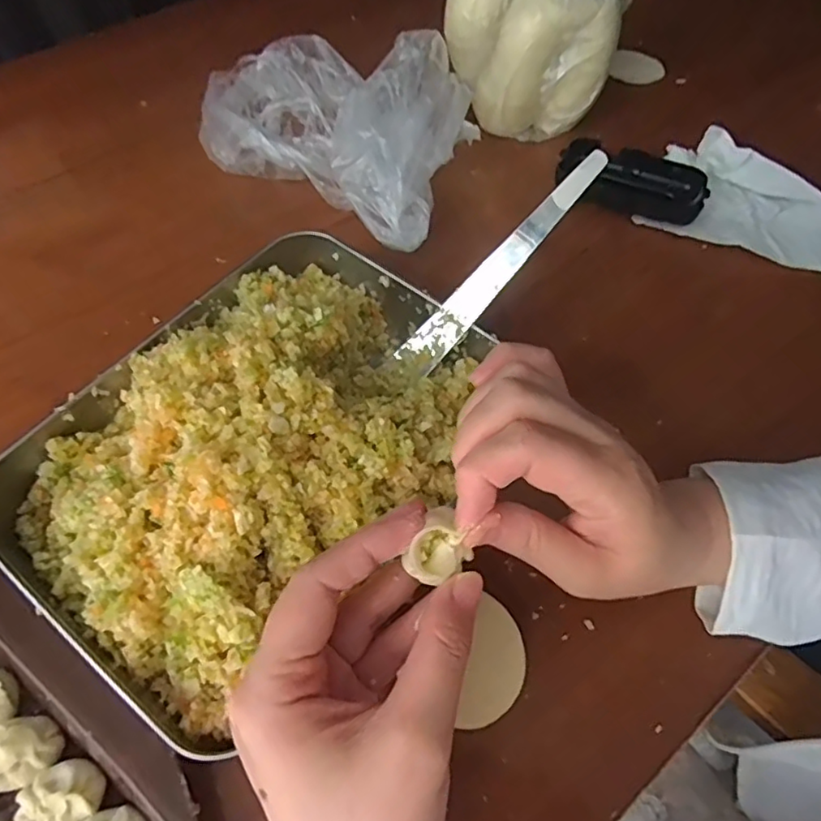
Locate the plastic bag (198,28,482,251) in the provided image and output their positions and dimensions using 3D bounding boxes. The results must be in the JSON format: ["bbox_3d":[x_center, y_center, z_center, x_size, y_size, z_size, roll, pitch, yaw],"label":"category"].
[{"bbox_3d":[-0.058,-0.222,0.456,0.234,0.077,0.146,31,65,17],"label":"plastic bag"}]

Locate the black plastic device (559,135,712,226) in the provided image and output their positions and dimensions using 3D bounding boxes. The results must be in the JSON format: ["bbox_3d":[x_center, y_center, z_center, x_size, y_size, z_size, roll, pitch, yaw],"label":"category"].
[{"bbox_3d":[0.169,-0.175,0.463,0.108,0.023,0.048,23,60,15],"label":"black plastic device"}]

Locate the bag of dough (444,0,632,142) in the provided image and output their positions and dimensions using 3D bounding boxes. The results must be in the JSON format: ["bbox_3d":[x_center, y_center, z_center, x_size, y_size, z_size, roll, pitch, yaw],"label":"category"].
[{"bbox_3d":[0.103,-0.318,0.493,0.136,0.123,0.148,13,61,9],"label":"bag of dough"}]

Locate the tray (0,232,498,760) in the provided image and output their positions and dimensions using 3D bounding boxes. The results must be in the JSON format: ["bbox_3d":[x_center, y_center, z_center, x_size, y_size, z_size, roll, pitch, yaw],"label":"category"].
[{"bbox_3d":[-0.078,0.008,0.321,0.189,0.061,0.258,35,65,17],"label":"tray"}]

